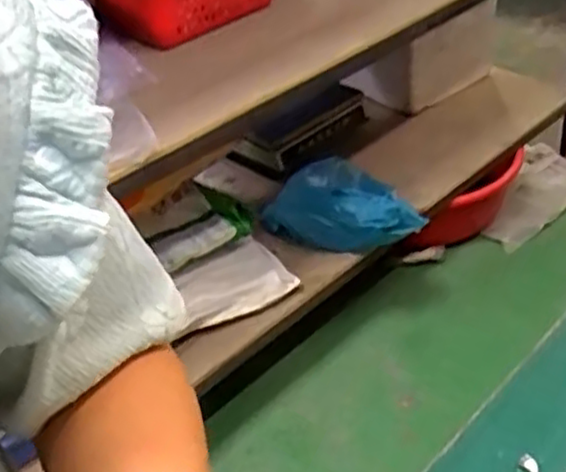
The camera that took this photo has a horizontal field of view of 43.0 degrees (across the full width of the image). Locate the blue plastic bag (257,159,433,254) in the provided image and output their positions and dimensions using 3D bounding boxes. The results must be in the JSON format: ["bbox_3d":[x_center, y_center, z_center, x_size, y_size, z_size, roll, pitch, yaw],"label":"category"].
[{"bbox_3d":[0.108,-0.057,1.303,0.294,0.106,0.156,10,41,23],"label":"blue plastic bag"}]

